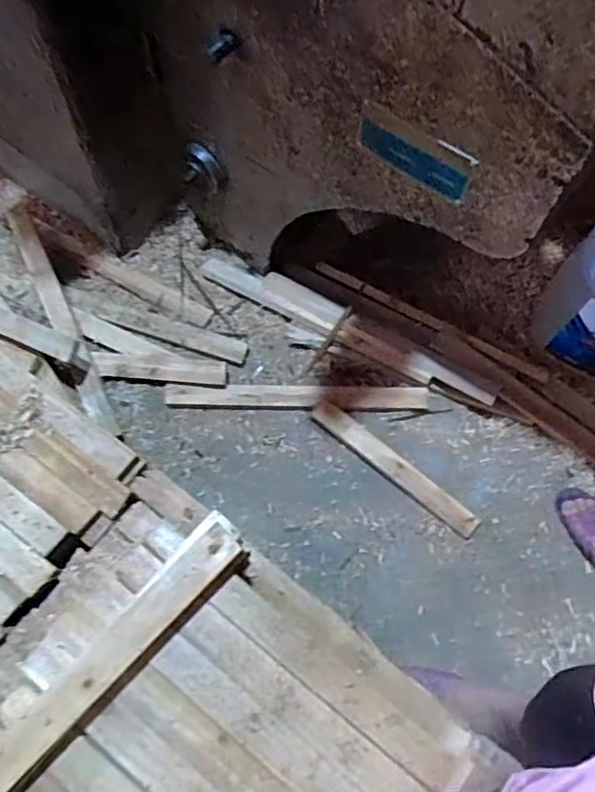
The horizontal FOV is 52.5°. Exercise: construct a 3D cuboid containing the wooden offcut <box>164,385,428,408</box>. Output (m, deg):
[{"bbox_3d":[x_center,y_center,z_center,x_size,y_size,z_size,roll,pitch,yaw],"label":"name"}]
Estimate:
[{"bbox_3d":[0.001,-0.002,1.107,0.473,0.015,0.040,1,67,-2],"label":"wooden offcut"}]

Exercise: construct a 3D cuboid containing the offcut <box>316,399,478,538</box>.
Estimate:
[{"bbox_3d":[0.168,0.120,1.055,0.336,0.012,0.047,38,71,13],"label":"offcut"}]

